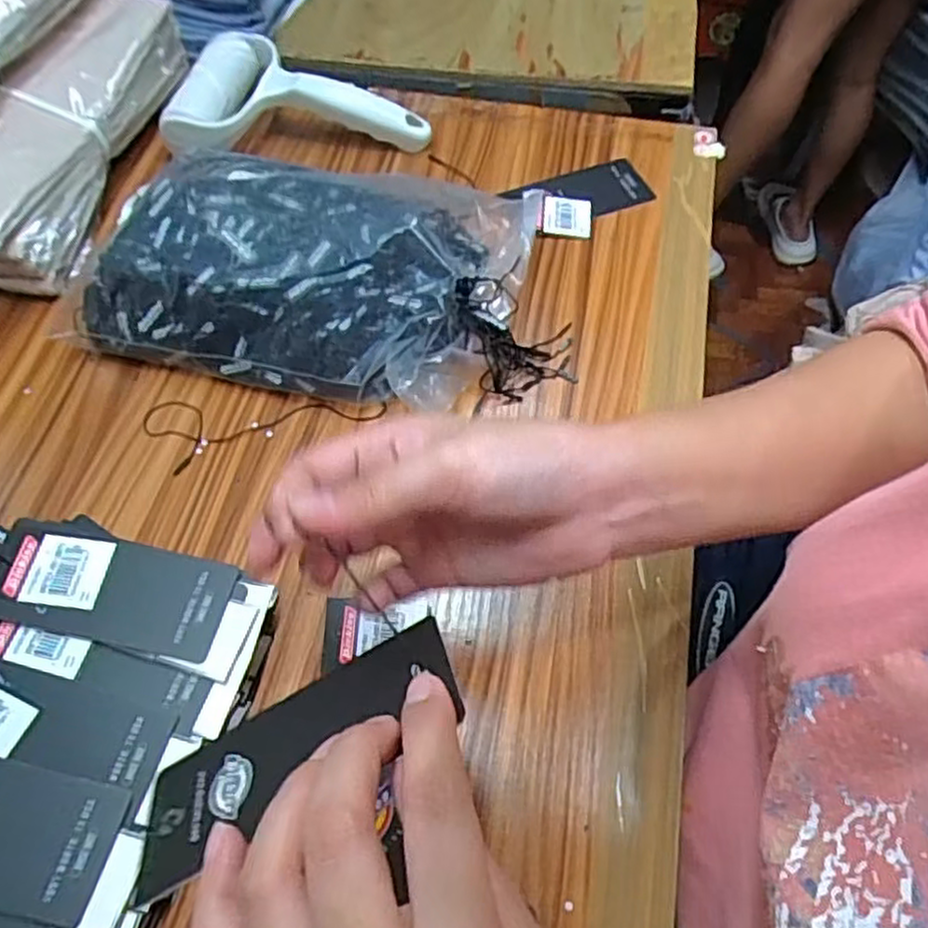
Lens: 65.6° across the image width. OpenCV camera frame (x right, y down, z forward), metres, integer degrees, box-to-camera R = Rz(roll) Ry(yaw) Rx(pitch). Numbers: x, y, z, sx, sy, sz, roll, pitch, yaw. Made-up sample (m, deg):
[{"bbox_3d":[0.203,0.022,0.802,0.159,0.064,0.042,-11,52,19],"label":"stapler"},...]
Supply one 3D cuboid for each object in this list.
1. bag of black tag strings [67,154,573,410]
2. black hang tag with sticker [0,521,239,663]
[{"bbox_3d":[-0.084,-0.120,0.445,0.285,0.064,0.157,7,59,5],"label":"bag of black tag strings"},{"bbox_3d":[-0.165,0.058,0.337,0.106,0.006,0.050,14,58,-3],"label":"black hang tag with sticker"}]

